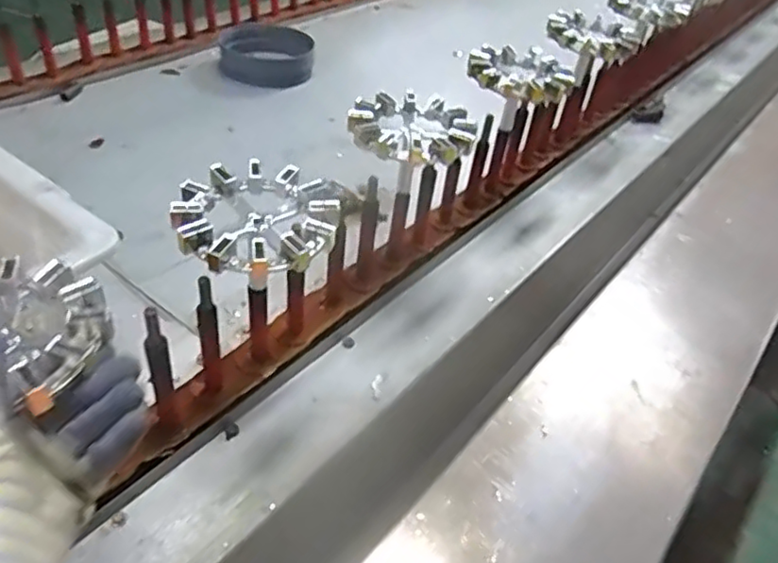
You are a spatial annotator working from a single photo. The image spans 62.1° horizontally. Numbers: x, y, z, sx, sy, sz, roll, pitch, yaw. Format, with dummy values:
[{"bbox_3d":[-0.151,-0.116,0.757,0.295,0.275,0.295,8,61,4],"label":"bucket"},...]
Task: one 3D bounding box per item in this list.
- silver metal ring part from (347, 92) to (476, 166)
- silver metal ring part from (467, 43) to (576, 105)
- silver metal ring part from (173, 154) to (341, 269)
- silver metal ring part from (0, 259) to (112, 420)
[{"bbox_3d":[0.024,-0.151,0.644,0.120,0.028,0.118,4,41,-3],"label":"silver metal ring part"},{"bbox_3d":[0.158,-0.255,0.784,0.121,0.028,0.143,10,41,4],"label":"silver metal ring part"},{"bbox_3d":[-0.105,-0.051,0.516,0.119,0.033,0.119,-5,42,-13],"label":"silver metal ring part"},{"bbox_3d":[-0.230,0.035,0.381,0.115,0.023,0.117,4,41,-3],"label":"silver metal ring part"}]

